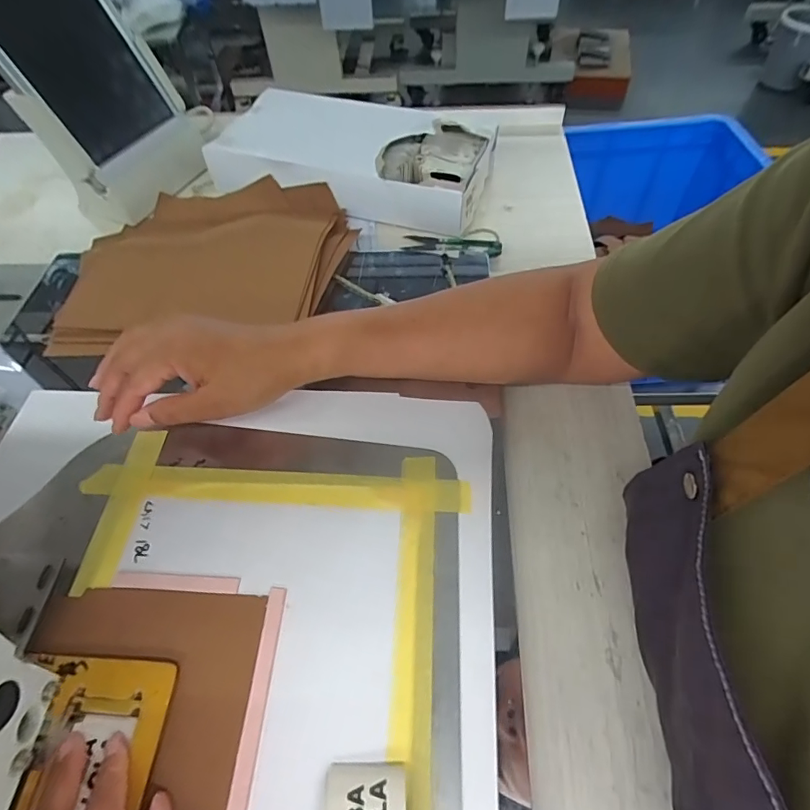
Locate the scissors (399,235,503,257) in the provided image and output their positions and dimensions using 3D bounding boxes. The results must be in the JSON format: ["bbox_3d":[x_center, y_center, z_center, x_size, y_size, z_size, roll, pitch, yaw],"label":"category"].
[{"bbox_3d":[0.049,-0.167,0.510,0.103,0.014,0.030,10,56,9],"label":"scissors"}]

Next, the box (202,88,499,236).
[{"bbox_3d":[-0.058,-0.298,0.569,0.310,0.053,0.162,16,58,13],"label":"box"}]

